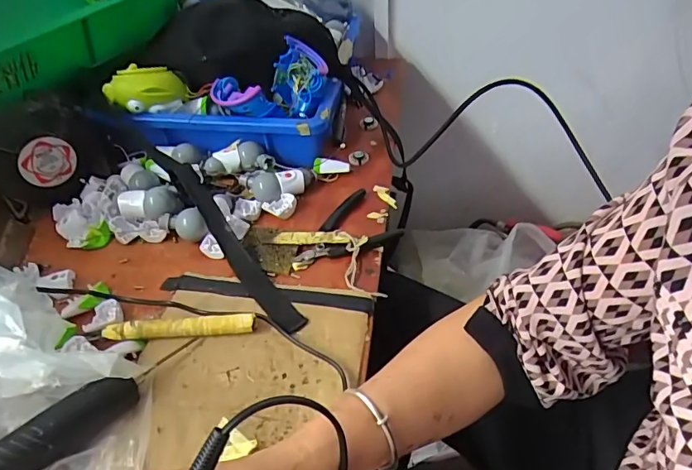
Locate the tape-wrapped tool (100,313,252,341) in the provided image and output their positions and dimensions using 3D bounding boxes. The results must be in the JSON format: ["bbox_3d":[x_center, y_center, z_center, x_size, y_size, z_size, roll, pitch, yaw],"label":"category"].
[{"bbox_3d":[-0.147,0.082,0.424,0.131,0.016,0.015,-5,43,0],"label":"tape-wrapped tool"}]

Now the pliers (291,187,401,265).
[{"bbox_3d":[-0.007,-0.006,0.518,0.116,0.014,0.086,-27,48,-22],"label":"pliers"}]

